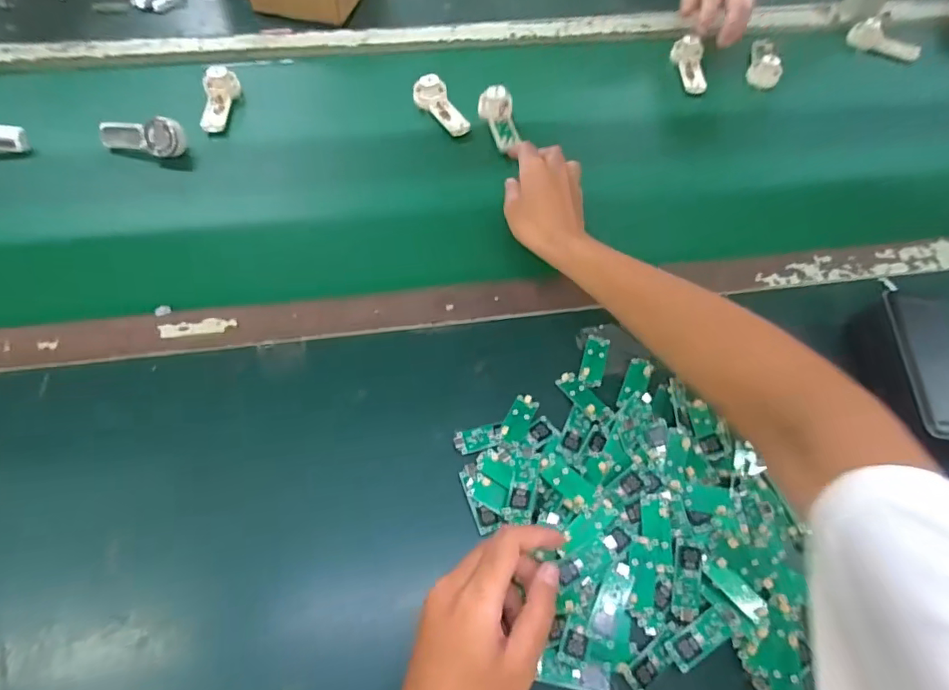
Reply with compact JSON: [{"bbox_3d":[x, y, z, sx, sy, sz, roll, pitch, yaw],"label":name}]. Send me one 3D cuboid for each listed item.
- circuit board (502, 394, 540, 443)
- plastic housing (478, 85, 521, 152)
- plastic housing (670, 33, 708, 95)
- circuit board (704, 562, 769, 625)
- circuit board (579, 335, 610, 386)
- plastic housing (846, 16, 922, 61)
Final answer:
[{"bbox_3d":[0.037,0.060,0.417,0.019,0.007,0.045,22,60,11],"label":"circuit board"},{"bbox_3d":[0.032,-0.258,0.593,0.038,0.024,0.080,-11,75,-9],"label":"plastic housing"},{"bbox_3d":[0.284,-0.366,0.672,0.033,0.025,0.087,-4,73,-4],"label":"plastic housing"},{"bbox_3d":[0.180,0.170,0.358,0.046,0.004,0.018,39,55,11],"label":"circuit board"},{"bbox_3d":[0.105,0.014,0.449,0.018,0.004,0.051,16,59,7],"label":"circuit board"},{"bbox_3d":[0.576,-0.428,0.719,0.093,0.033,0.024,24,61,12],"label":"plastic housing"}]

